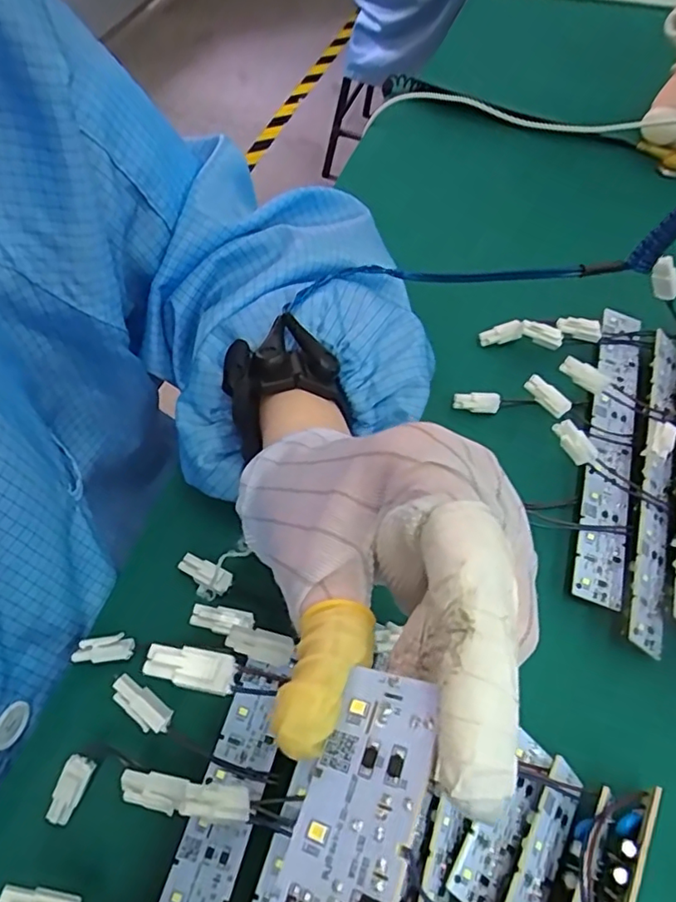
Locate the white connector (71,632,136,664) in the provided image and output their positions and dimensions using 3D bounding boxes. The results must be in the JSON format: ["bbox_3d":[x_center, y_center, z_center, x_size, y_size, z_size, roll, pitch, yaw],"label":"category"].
[{"bbox_3d":[-0.105,0.089,0.253,0.027,0.005,0.011,-4,60,-5],"label":"white connector"}]

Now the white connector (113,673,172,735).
[{"bbox_3d":[-0.076,0.099,0.219,0.026,0.006,0.012,40,65,3],"label":"white connector"}]

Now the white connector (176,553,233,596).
[{"bbox_3d":[-0.064,0.058,0.271,0.026,0.007,0.010,24,62,12],"label":"white connector"}]

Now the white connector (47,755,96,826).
[{"bbox_3d":[-0.105,0.133,0.221,0.010,0.005,0.025,21,83,10],"label":"white connector"}]

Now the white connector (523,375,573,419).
[{"bbox_3d":[0.111,-0.028,0.297,0.029,0.012,0.007,37,60,-17],"label":"white connector"}]

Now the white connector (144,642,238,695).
[{"bbox_3d":[-0.043,0.063,0.164,0.026,0.005,0.011,12,60,5],"label":"white connector"}]

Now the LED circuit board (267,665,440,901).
[{"bbox_3d":[0.002,0.074,0.106,0.024,0.004,0.062,1,51,35],"label":"LED circuit board"}]

